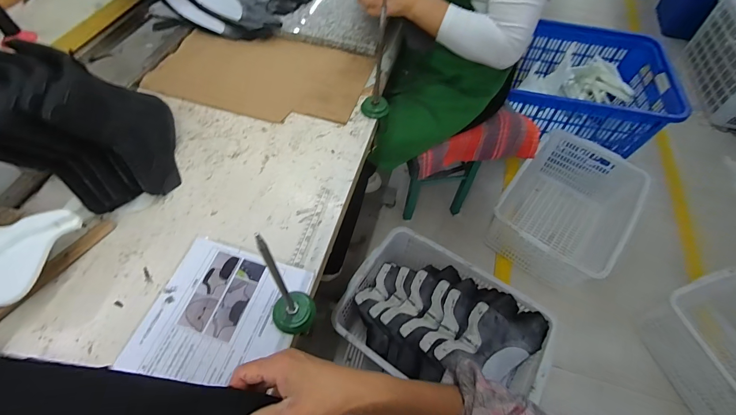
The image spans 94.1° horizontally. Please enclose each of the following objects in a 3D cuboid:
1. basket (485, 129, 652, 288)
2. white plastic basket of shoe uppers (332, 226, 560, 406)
[{"bbox_3d":[0.763,-0.015,1.341,0.392,0.278,0.582,34,62,18],"label":"basket"},{"bbox_3d":[0.233,0.357,1.064,0.581,0.190,0.381,29,61,16],"label":"white plastic basket of shoe uppers"}]

